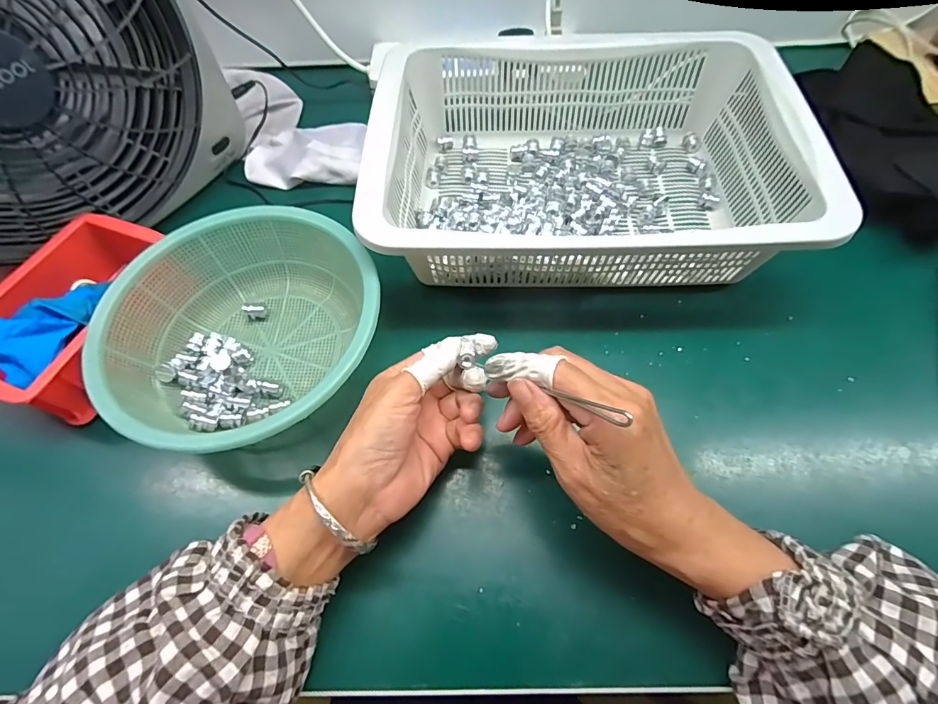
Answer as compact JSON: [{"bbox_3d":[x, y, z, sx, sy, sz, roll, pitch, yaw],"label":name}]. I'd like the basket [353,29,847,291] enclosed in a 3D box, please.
[{"bbox_3d":[0.087,-0.168,0.382,0.319,0.089,0.277,0,61,2],"label":"basket"}]

